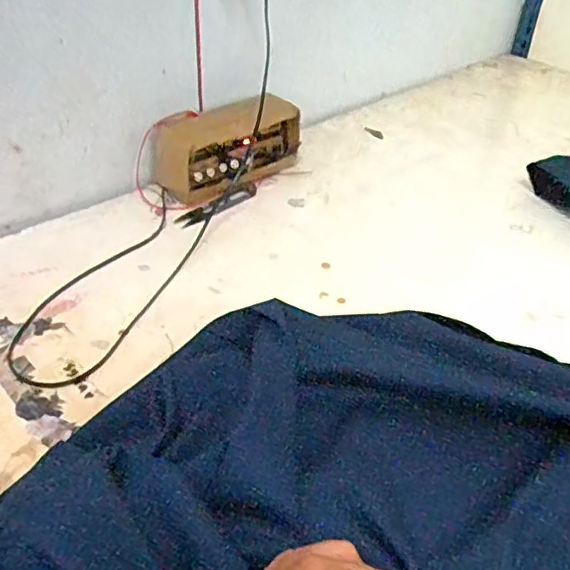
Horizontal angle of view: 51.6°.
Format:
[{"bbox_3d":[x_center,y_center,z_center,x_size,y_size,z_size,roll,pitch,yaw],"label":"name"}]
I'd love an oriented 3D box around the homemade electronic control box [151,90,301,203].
[{"bbox_3d":[-0.070,-0.175,0.740,0.182,0.086,0.076,-30,49,-33],"label":"homemade electronic control box"}]

